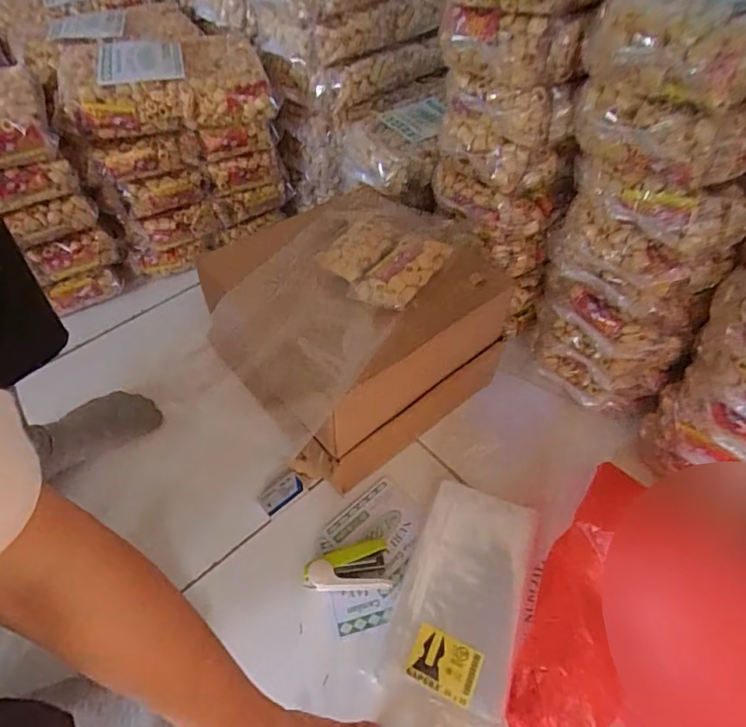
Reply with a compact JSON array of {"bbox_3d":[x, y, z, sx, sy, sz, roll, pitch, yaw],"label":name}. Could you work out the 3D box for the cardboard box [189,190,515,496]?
[{"bbox_3d":[-0.026,-0.045,0.591,0.265,0.199,0.264,-33,59,-23],"label":"cardboard box"}]

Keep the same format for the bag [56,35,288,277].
[{"bbox_3d":[-0.276,-0.311,0.728,0.262,0.258,0.164,-12,53,-9],"label":"bag"}]

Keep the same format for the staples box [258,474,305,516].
[{"bbox_3d":[-0.106,0.151,0.564,0.052,0.014,0.027,-35,60,-25],"label":"staples box"}]

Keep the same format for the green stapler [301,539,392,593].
[{"bbox_3d":[-0.028,0.214,0.507,0.085,0.028,0.043,-5,52,-5],"label":"green stapler"}]

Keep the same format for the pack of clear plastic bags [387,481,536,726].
[{"bbox_3d":[0.096,0.231,0.496,0.115,0.018,0.215,17,53,12],"label":"pack of clear plastic bags"}]

